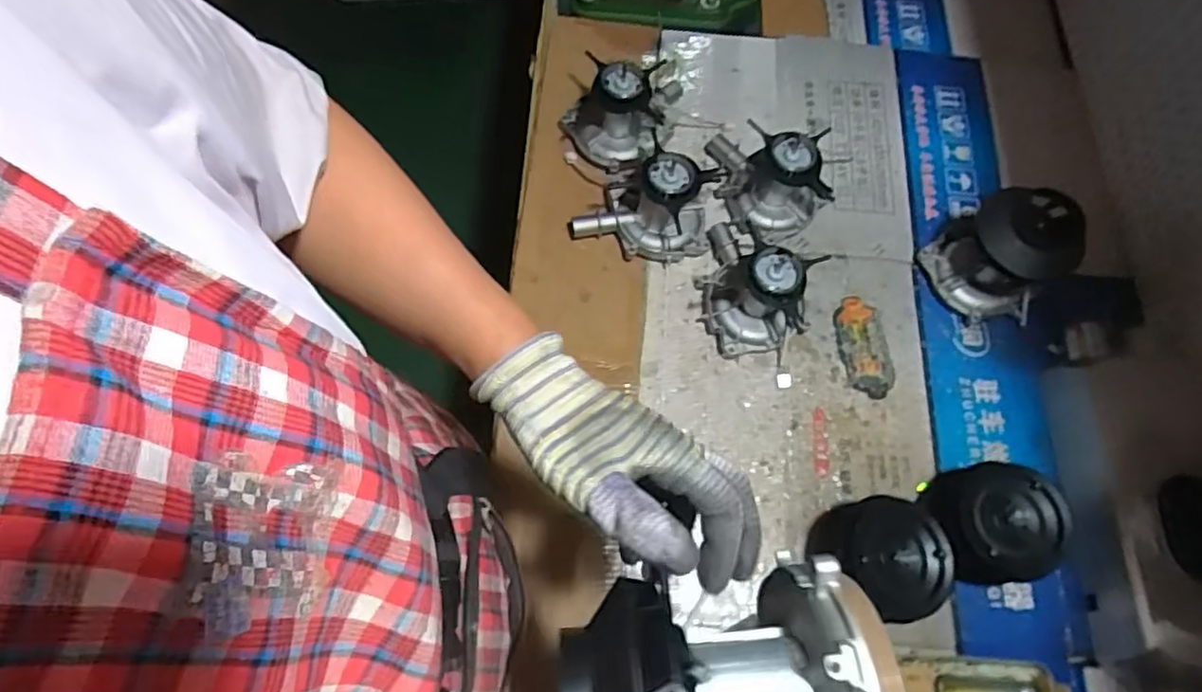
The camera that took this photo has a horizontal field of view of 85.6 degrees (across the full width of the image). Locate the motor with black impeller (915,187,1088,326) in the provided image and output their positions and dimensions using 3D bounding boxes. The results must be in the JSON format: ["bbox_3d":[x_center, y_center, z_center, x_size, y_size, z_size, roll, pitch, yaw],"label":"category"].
[{"bbox_3d":[0.444,-0.106,0.707,0.114,0.136,0.124,-39,76,-16],"label":"motor with black impeller"}]

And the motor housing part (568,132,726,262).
[{"bbox_3d":[0.047,-0.158,0.730,0.157,0.103,0.087,5,69,-1],"label":"motor housing part"}]

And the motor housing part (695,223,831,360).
[{"bbox_3d":[0.162,-0.063,0.701,0.129,0.102,0.126,1,69,-4],"label":"motor housing part"}]

